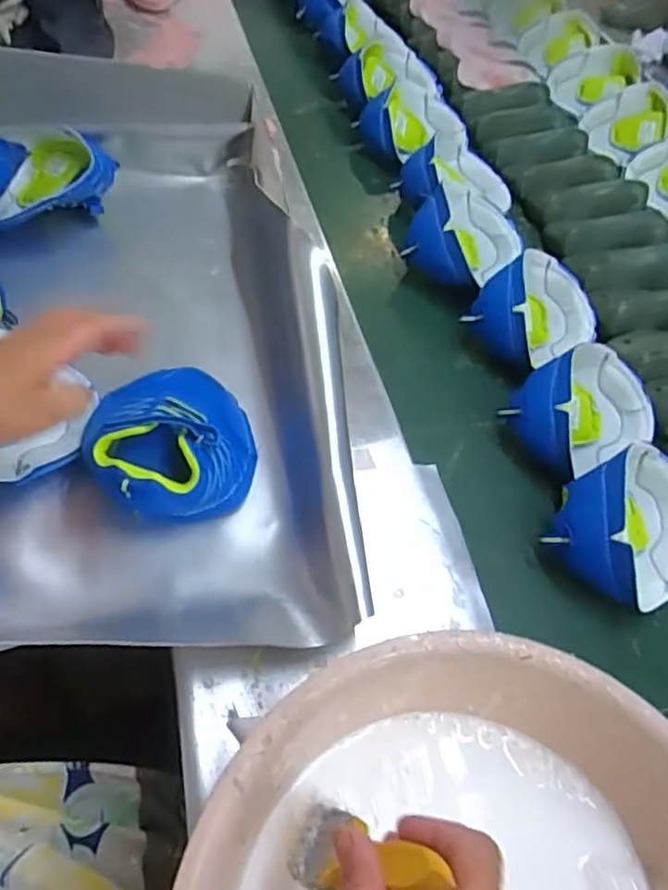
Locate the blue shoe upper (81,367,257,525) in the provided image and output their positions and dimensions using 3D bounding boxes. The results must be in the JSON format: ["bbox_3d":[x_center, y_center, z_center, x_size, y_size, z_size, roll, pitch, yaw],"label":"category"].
[{"bbox_3d":[-0.134,-0.010,0.535,0.130,0.070,0.138,2,51,-3],"label":"blue shoe upper"}]

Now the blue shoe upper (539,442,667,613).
[{"bbox_3d":[0.286,0.072,0.592,0.171,0.089,0.111,-26,58,-23],"label":"blue shoe upper"}]

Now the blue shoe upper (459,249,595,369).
[{"bbox_3d":[0.241,-0.153,0.764,0.165,0.100,0.107,-34,61,-27],"label":"blue shoe upper"}]

